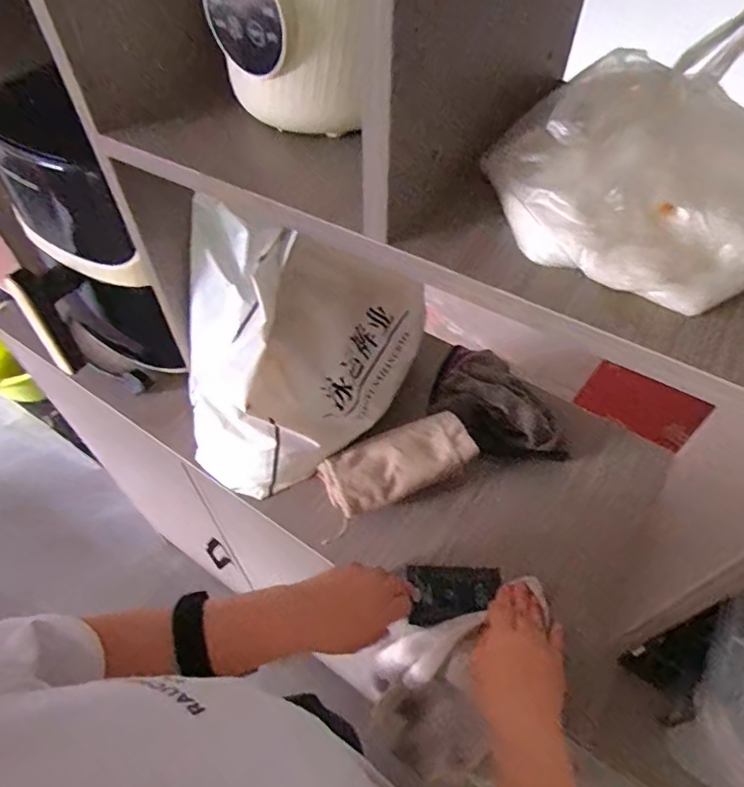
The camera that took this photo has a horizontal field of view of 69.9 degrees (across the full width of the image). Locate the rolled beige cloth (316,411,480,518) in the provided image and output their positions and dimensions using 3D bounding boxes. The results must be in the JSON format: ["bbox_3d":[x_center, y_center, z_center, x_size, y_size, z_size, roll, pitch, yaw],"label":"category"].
[{"bbox_3d":[0.028,0.081,0.604,0.164,0.059,0.083,-20,55,-13],"label":"rolled beige cloth"}]

